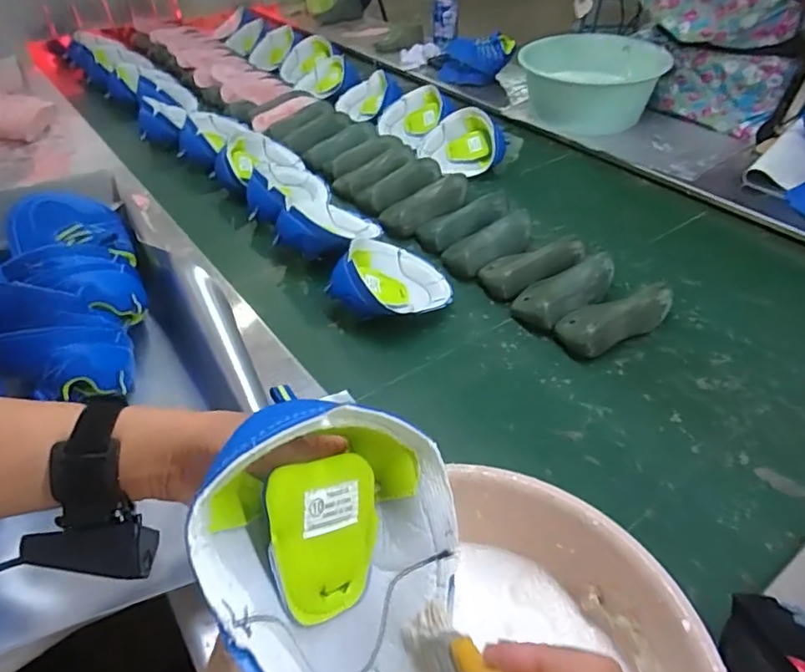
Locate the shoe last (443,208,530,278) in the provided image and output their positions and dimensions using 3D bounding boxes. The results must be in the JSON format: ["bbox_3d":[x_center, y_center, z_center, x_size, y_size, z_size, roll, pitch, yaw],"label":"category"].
[{"bbox_3d":[0.145,-0.153,0.936,0.166,0.054,0.074,-24,48,-22],"label":"shoe last"}]

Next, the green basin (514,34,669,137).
[{"bbox_3d":[0.442,-0.581,1.313,0.271,0.128,0.271,-1,43,1],"label":"green basin"}]

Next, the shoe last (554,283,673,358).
[{"bbox_3d":[0.289,-0.029,0.787,0.158,0.060,0.078,-23,47,-22],"label":"shoe last"}]

